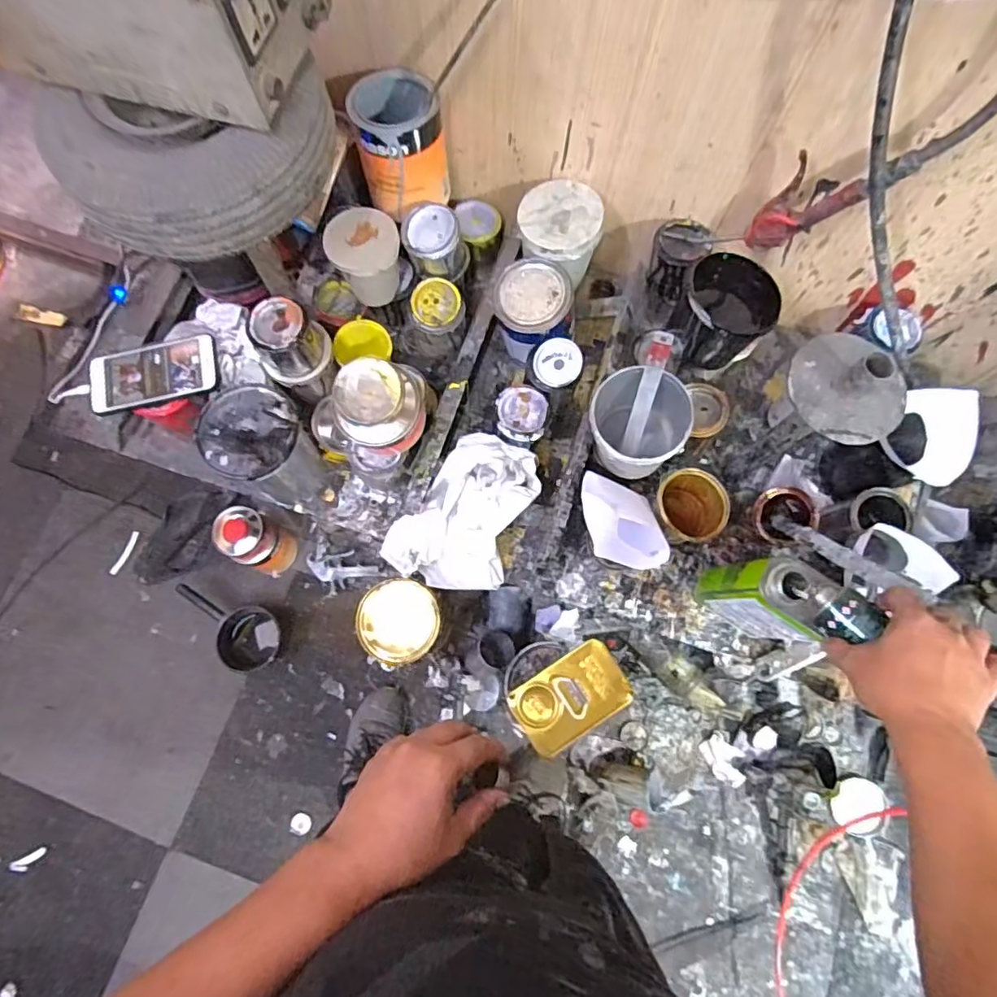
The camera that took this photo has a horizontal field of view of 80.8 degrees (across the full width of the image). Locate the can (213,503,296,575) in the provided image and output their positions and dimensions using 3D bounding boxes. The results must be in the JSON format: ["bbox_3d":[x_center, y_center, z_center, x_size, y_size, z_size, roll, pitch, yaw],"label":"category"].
[{"bbox_3d":[-0.528,0.096,1.275,0.119,0.183,0.114,31,77,7],"label":"can"}]

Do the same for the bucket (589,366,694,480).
[{"bbox_3d":[0.165,-0.080,0.707,0.115,0.120,0.117,0,75,-1],"label":"bucket"}]

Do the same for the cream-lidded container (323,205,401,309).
[{"bbox_3d":[-0.168,-0.307,0.764,0.087,0.100,0.088,0,75,-1],"label":"cream-lidded container"}]

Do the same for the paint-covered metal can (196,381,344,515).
[{"bbox_3d":[-0.293,-0.055,0.755,0.113,0.149,0.132,-33,78,-9],"label":"paint-covered metal can"}]

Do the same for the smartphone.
[{"bbox_3d":[-0.435,-0.158,0.736,0.156,0.013,0.073,-13,86,-1],"label":"smartphone"}]

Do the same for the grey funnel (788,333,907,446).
[{"bbox_3d":[0.333,-0.111,0.545,0.101,0.051,0.110,-39,79,-10],"label":"grey funnel"}]

